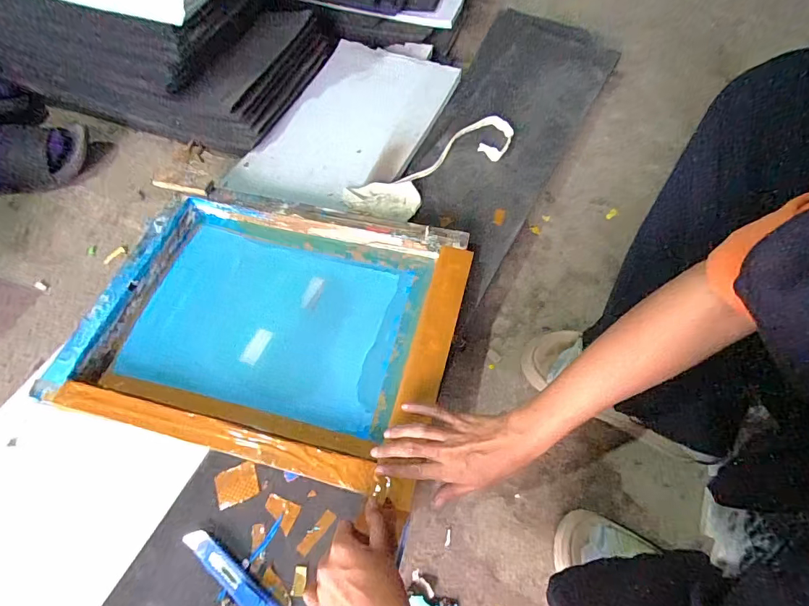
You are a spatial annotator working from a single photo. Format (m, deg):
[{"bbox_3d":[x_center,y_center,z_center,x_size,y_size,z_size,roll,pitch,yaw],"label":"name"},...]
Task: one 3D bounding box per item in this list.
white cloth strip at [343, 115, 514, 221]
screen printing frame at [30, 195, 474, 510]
[{"bbox_3d":[0.052,-0.230,0.705,0.315,0.024,0.103,-37,66,-18],"label":"white cloth strip"},{"bbox_3d":[-0.169,0.018,0.563,0.453,0.053,0.346,13,62,9],"label":"screen printing frame"}]

